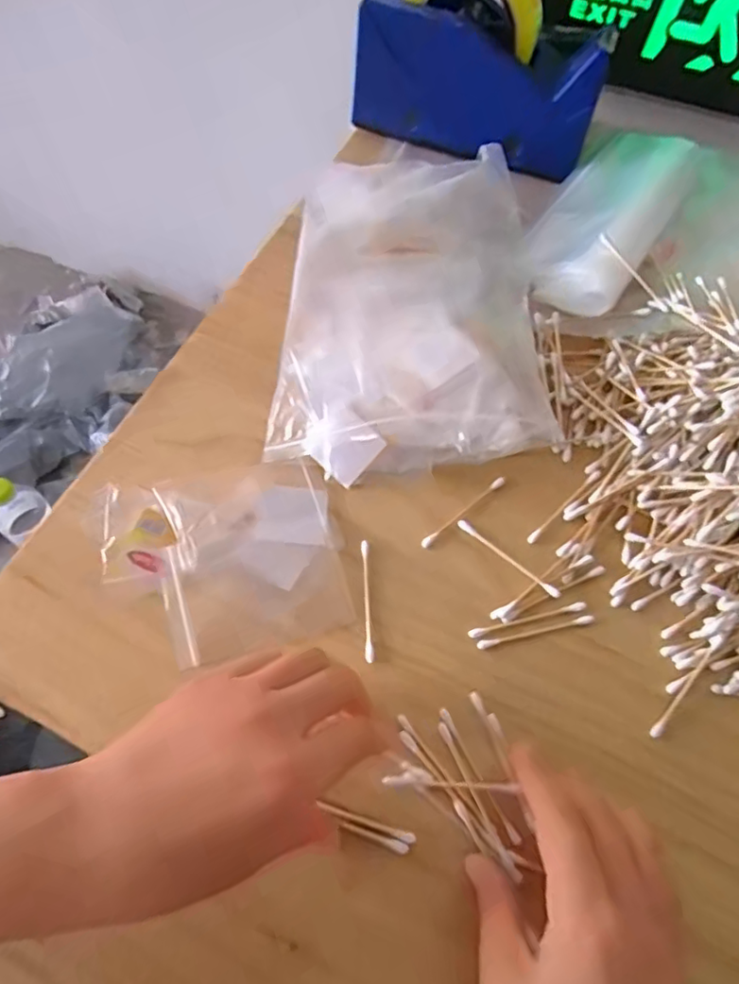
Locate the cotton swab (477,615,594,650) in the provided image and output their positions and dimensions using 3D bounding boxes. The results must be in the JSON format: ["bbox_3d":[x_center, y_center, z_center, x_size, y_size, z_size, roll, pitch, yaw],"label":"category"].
[{"bbox_3d":[0.095,0.080,0.327,0.070,0.004,0.005,-11,65,-8],"label":"cotton swab"}]

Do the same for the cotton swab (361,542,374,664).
[{"bbox_3d":[-0.002,0.062,0.331,0.005,0.004,0.071,-2,64,-3],"label":"cotton swab"}]

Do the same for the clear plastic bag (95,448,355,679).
[{"bbox_3d":[-0.084,0.038,0.330,0.130,0.017,0.111,-14,65,-9],"label":"clear plastic bag"}]

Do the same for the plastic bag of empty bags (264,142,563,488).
[{"bbox_3d":[0.024,-0.131,0.394,0.182,0.040,0.247,-2,64,-3],"label":"plastic bag of empty bags"}]

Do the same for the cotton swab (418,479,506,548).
[{"bbox_3d":[0.060,0.012,0.358,0.071,0.004,0.005,-36,70,-18],"label":"cotton swab"}]

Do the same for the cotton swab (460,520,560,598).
[{"bbox_3d":[0.083,0.039,0.343,0.070,0.004,0.006,37,68,15],"label":"cotton swab"}]

